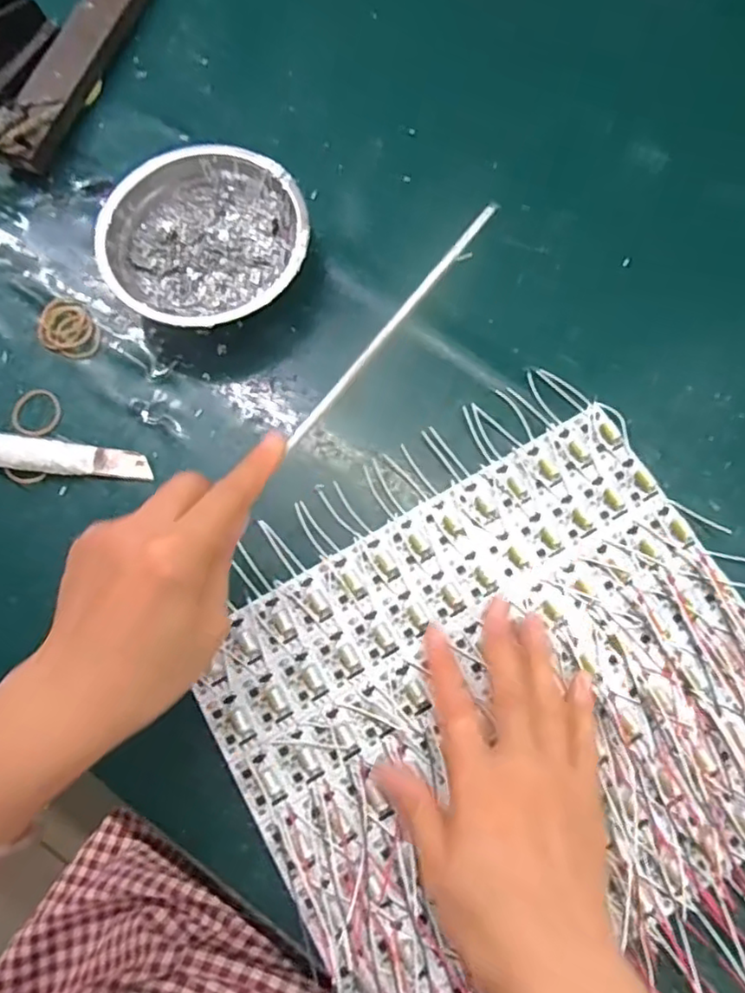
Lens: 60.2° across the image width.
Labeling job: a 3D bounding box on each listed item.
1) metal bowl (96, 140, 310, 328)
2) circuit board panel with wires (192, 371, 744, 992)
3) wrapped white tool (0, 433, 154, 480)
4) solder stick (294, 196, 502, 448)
[{"bbox_3d":[-0.105,-0.161,0.413,0.122,0.044,0.121,0,77,1],"label":"metal bowl"},{"bbox_3d":[0.087,0.135,0.341,0.284,0.024,0.342,-29,76,-11],"label":"circuit board panel with wires"},{"bbox_3d":[-0.188,-0.023,0.391,0.104,0.011,0.023,8,77,3],"label":"wrapped white tool"},{"bbox_3d":[0.009,-0.086,0.323,0.006,0.009,0.153,41,93,10],"label":"solder stick"}]

